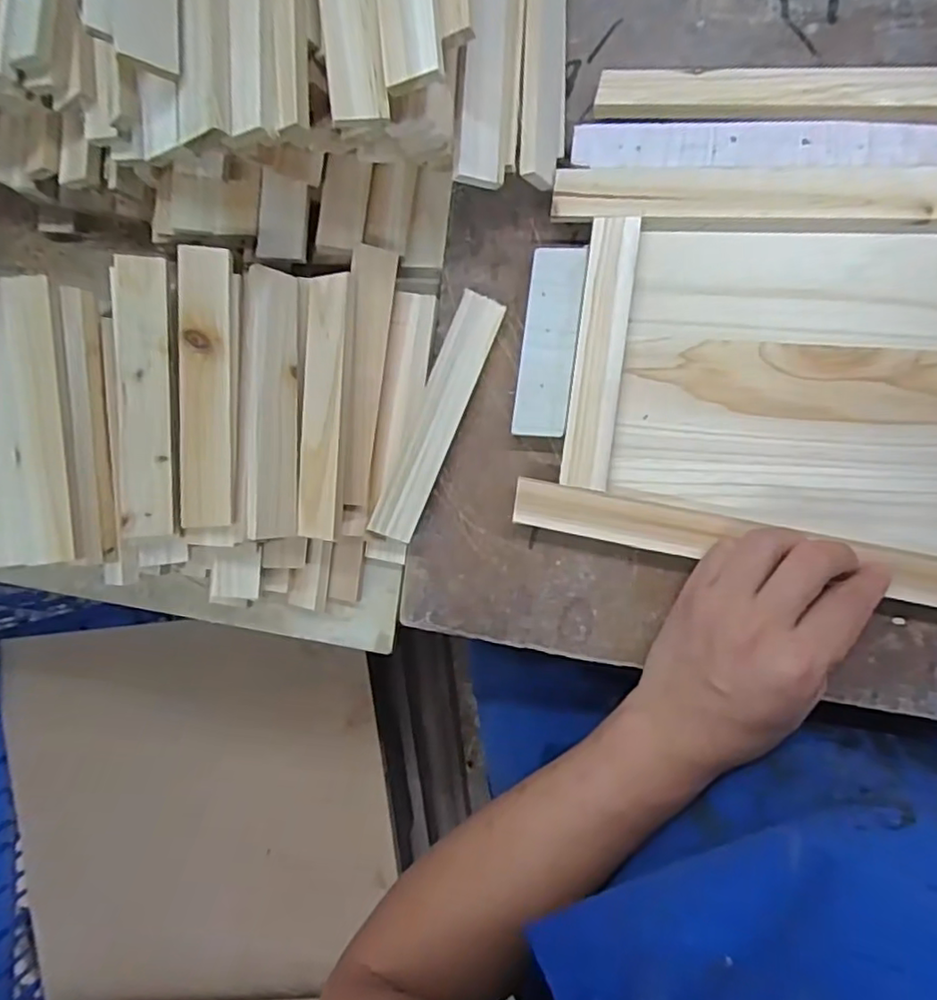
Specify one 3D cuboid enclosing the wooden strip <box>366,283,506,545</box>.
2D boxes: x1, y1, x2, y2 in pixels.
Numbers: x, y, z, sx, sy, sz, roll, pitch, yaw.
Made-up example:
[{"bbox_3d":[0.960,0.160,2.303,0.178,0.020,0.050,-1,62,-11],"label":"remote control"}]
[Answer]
[{"bbox_3d":[-0.020,-0.050,0.389,0.027,0.010,0.155,22,93,9],"label":"wooden strip"}]

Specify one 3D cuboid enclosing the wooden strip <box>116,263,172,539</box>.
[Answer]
[{"bbox_3d":[-0.182,-0.059,0.356,0.032,0.010,0.154,1,89,9],"label":"wooden strip"}]

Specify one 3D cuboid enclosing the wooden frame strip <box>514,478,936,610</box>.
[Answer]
[{"bbox_3d":[0.247,0.043,0.350,0.446,0.019,0.029,11,91,9],"label":"wooden frame strip"}]

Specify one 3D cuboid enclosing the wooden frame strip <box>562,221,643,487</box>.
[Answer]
[{"bbox_3d":[0.076,-0.084,0.369,0.028,0.008,0.154,7,90,9],"label":"wooden frame strip"}]

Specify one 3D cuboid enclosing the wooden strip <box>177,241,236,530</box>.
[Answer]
[{"bbox_3d":[-0.148,-0.062,0.360,0.029,0.006,0.155,0,93,-10],"label":"wooden strip"}]

